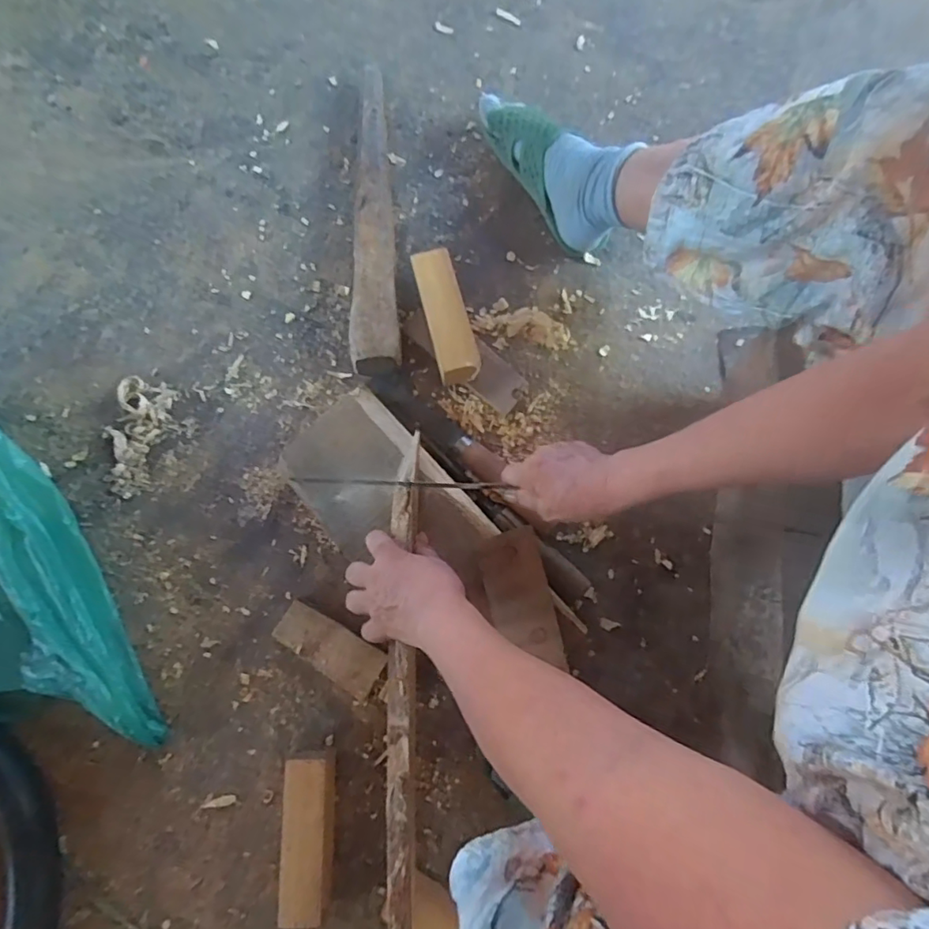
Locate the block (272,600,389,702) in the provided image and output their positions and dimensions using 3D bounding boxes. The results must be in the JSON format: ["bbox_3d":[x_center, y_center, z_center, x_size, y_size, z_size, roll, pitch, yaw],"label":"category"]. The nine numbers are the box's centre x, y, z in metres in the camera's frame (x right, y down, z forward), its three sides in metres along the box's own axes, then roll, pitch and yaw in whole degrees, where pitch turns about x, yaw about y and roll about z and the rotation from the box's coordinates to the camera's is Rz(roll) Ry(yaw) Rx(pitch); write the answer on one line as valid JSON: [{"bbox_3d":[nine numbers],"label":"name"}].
[{"bbox_3d":[-0.134,0.184,0.552,0.112,0.015,0.047,31,78,9],"label":"block"}]

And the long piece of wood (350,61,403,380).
[{"bbox_3d":[-0.106,-0.306,0.654,0.050,0.056,0.420,-3,76,0],"label":"long piece of wood"}]

